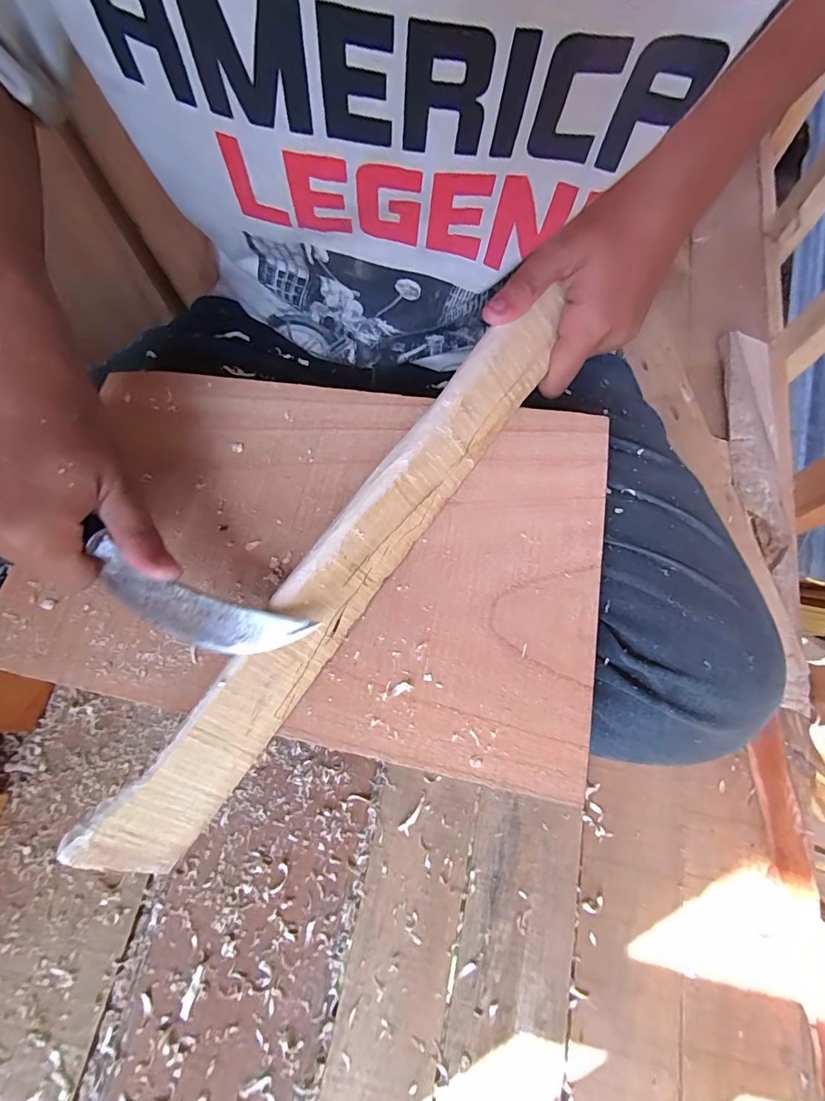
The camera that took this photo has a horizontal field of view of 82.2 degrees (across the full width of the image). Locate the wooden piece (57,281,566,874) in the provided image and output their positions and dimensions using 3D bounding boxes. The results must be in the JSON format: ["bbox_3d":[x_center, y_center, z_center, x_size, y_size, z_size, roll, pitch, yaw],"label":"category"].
[{"bbox_3d":[-0.024,-0.002,0.240,0.033,0.028,0.342,34,76,12],"label":"wooden piece"}]

